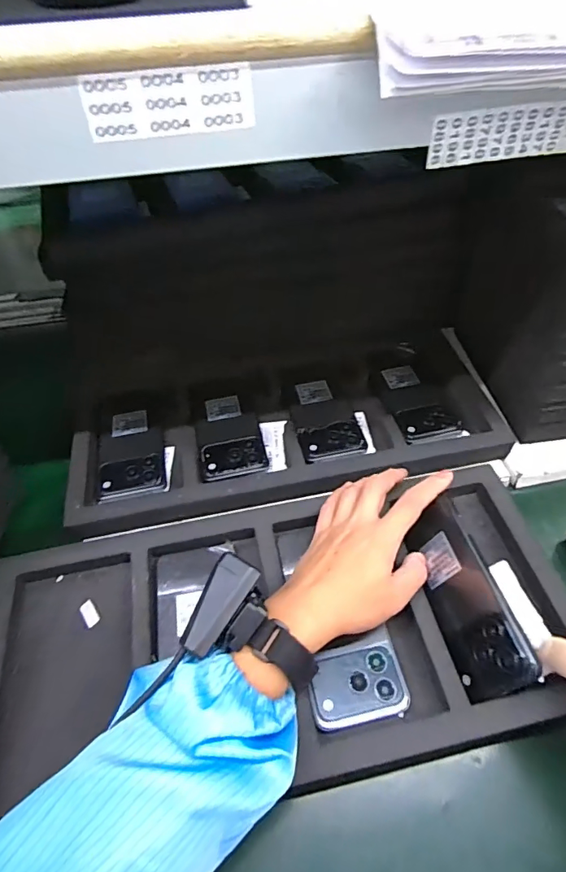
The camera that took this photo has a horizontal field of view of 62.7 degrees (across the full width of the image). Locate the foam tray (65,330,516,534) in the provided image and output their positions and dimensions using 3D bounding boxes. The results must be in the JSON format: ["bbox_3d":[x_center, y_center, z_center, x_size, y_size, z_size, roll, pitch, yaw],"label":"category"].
[{"bbox_3d":[0.012,-0.006,0.532,0.483,0.028,0.179,-12,51,-8],"label":"foam tray"}]

